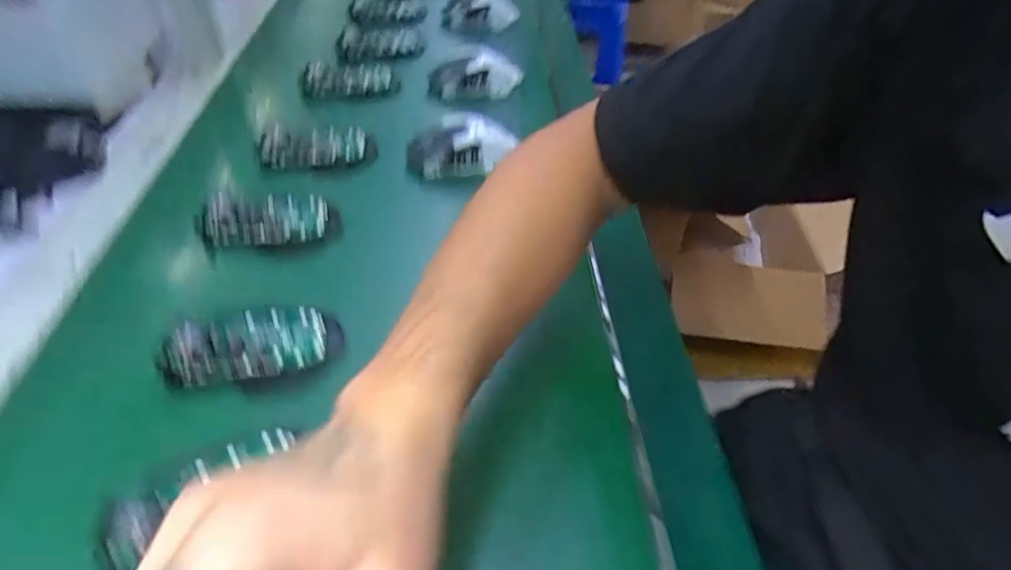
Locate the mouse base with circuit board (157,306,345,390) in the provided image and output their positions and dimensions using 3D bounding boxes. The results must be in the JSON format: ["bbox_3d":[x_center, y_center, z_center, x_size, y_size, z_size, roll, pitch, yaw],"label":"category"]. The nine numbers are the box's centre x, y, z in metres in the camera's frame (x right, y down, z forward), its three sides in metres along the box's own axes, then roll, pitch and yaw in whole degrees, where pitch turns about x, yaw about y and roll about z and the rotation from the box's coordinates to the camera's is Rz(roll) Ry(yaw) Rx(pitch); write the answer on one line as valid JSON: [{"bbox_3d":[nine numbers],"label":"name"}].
[{"bbox_3d":[-0.170,0.036,0.391,0.111,0.014,0.051,-9,44,-14],"label":"mouse base with circuit board"}]

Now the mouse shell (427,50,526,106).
[{"bbox_3d":[-0.036,-0.249,0.697,0.116,0.053,0.045,-6,43,-12],"label":"mouse shell"}]

